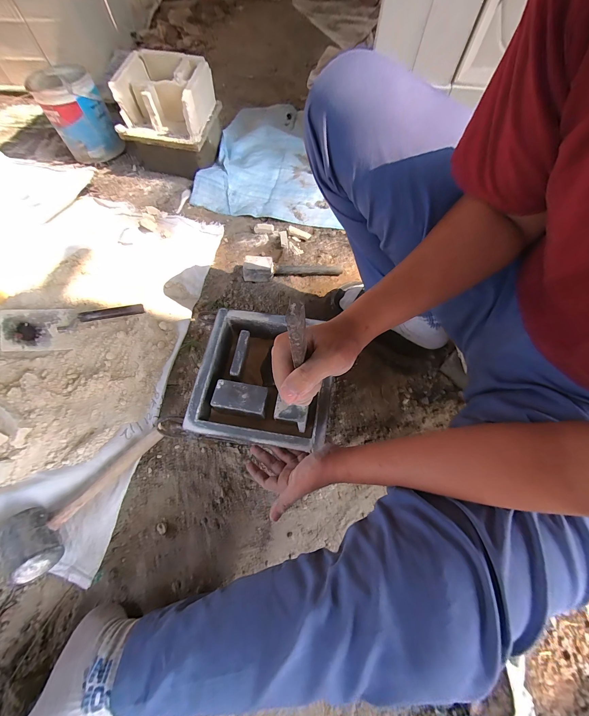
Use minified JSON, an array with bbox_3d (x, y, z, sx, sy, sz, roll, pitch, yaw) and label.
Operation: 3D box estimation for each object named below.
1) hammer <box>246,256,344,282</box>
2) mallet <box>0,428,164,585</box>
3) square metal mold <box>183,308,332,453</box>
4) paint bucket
[{"bbox_3d":[-0.006,-0.246,0.727,0.259,0.039,0.056,-6,67,-2],"label":"hammer"},{"bbox_3d":[-0.350,0.245,0.481,0.266,0.071,0.107,-36,71,-16],"label":"mallet"},{"bbox_3d":[-0.055,0.042,0.525,0.233,0.089,0.236,9,67,2],"label":"square metal mold"},{"bbox_3d":[-0.682,-0.771,0.860,0.168,0.204,0.183,-1,65,1],"label":"paint bucket"}]

